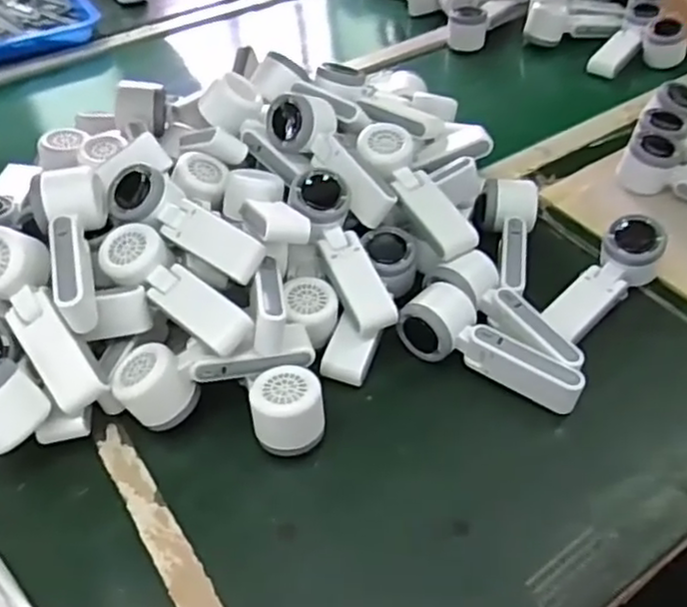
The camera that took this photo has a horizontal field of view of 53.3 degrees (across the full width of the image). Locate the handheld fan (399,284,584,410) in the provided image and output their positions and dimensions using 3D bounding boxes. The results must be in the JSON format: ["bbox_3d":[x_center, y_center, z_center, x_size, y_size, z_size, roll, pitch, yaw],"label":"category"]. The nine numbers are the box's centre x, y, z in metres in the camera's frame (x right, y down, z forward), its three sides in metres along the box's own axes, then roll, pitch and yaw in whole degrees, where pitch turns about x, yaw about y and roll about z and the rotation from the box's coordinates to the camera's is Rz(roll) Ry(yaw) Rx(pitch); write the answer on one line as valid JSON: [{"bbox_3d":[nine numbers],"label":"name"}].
[{"bbox_3d":[0.133,0.041,0.611,0.166,0.049,0.069,28,52,27],"label":"handheld fan"}]

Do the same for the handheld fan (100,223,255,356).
[{"bbox_3d":[-0.147,-0.006,0.591,0.055,0.055,0.166,-35,53,-28],"label":"handheld fan"}]

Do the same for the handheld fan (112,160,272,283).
[{"bbox_3d":[-0.143,-0.075,0.612,0.166,0.044,0.046,28,54,24],"label":"handheld fan"}]

